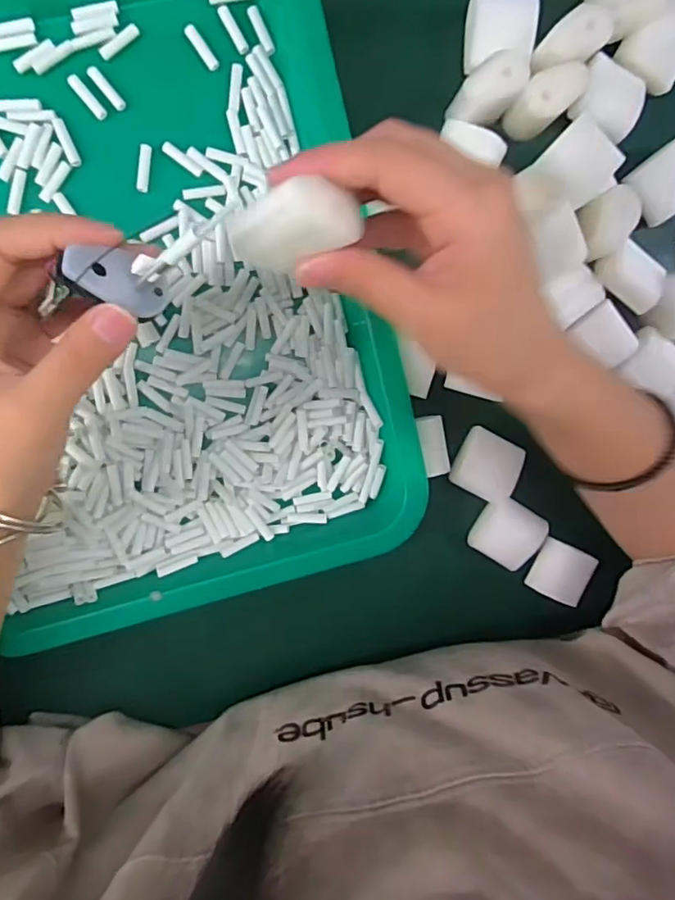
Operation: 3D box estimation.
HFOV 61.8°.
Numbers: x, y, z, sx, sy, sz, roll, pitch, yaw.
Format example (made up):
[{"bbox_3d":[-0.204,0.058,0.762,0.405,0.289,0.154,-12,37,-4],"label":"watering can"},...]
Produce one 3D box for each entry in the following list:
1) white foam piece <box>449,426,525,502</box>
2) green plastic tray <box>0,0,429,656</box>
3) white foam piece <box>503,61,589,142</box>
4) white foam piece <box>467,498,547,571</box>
[{"bbox_3d":[0.088,0.010,0.330,0.034,0.017,0.037,20,95,-9],"label":"white foam piece"},{"bbox_3d":[-0.106,-0.082,0.292,0.268,0.032,0.343,-12,99,-5],"label":"green plastic tray"},{"bbox_3d":[0.110,-0.186,0.300,0.039,0.027,0.023,-45,100,1],"label":"white foam piece"},{"bbox_3d":[0.103,0.050,0.337,0.040,0.009,0.037,29,93,-9],"label":"white foam piece"}]

